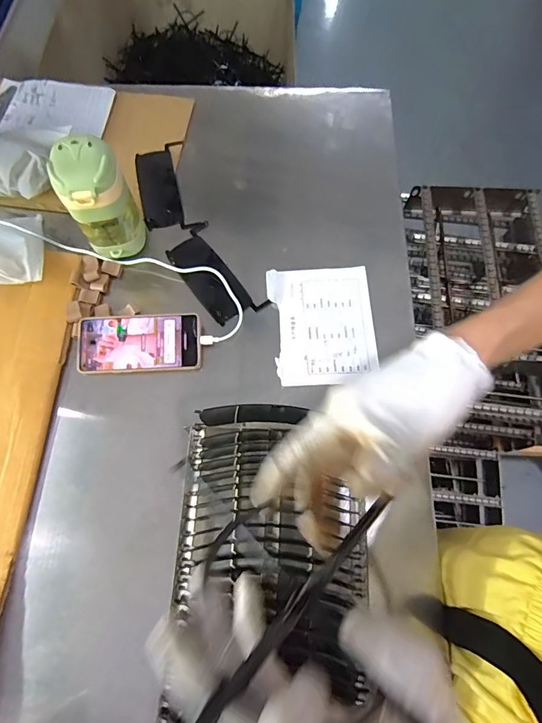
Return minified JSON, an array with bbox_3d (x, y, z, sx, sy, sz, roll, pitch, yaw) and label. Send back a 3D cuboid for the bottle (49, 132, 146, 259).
[{"bbox_3d":[-0.222,-0.206,0.547,0.086,0.151,0.075,-23,72,-11],"label":"bottle"}]

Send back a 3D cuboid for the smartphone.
[{"bbox_3d":[-0.176,-0.024,0.546,0.162,0.010,0.074,-2,82,1],"label":"smartphone"}]

